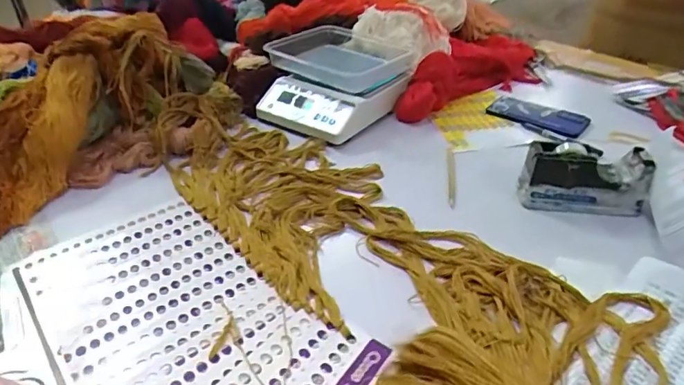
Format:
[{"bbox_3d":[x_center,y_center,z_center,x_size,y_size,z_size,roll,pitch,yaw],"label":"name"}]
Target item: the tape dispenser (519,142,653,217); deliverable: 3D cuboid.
[{"bbox_3d":[0.319,-0.019,0.630,0.153,0.077,0.057,4,36,8],"label":"tape dispenser"}]

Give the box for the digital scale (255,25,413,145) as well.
[{"bbox_3d":[-0.019,-0.212,0.890,0.241,0.101,0.263,28,45,34],"label":"digital scale"}]

